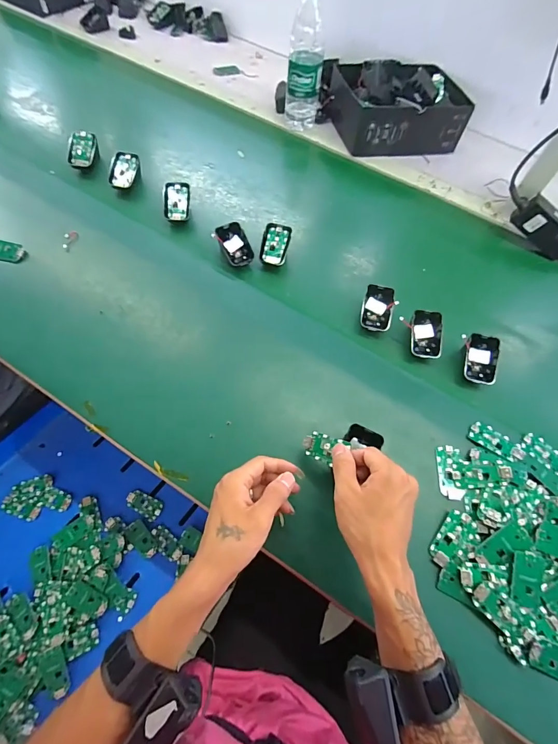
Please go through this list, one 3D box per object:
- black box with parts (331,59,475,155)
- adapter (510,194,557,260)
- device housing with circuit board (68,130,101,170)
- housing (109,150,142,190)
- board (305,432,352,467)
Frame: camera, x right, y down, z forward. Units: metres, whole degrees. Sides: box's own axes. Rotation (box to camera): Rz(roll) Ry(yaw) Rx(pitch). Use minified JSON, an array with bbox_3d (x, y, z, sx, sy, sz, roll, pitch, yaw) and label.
[{"bbox_3d":[0.253,-0.553,0.748,0.257,0.094,0.182,-7,64,-9],"label":"black box with parts"},{"bbox_3d":[0.463,-0.243,0.613,0.127,0.057,0.030,37,65,-12],"label":"adapter"},{"bbox_3d":[-0.357,-0.401,0.651,0.046,0.020,0.063,12,96,-19],"label":"device housing with circuit board"},{"bbox_3d":[-0.277,-0.354,0.638,0.044,0.044,0.064,20,63,5],"label":"housing"},{"bbox_3d":[0.052,0.087,0.407,0.060,0.004,0.030,11,80,47],"label":"board"}]

